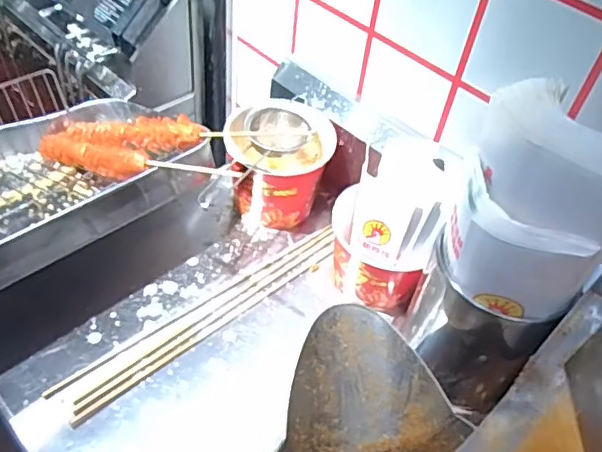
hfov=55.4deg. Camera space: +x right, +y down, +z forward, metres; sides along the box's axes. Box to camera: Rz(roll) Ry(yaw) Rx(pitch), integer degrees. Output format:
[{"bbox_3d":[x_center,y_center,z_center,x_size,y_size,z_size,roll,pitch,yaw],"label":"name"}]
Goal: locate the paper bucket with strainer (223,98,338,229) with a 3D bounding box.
[{"bbox_3d":[-0.027,-0.077,0.709,0.125,0.116,0.116,3,48,-4],"label":"paper bucket with strainer"}]

